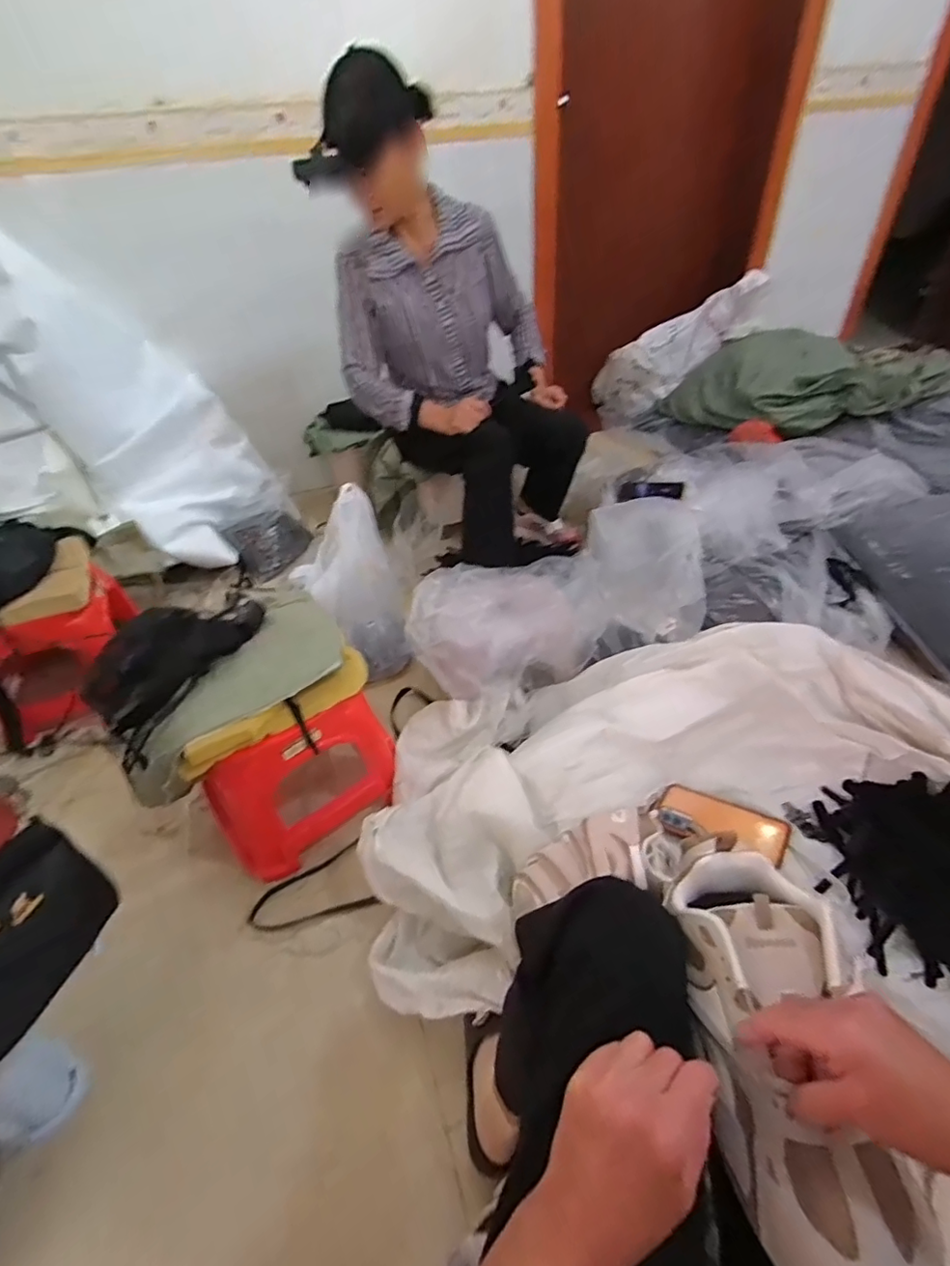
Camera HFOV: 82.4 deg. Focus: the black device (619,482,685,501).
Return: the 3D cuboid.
[{"bbox_3d":[0.465,-0.379,1.455,0.180,0.034,0.054,11,41,42],"label":"black device"}]

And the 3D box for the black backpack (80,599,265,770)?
[{"bbox_3d":[-0.463,0.038,0.845,0.101,0.133,0.295,15,45,21],"label":"black backpack"}]

